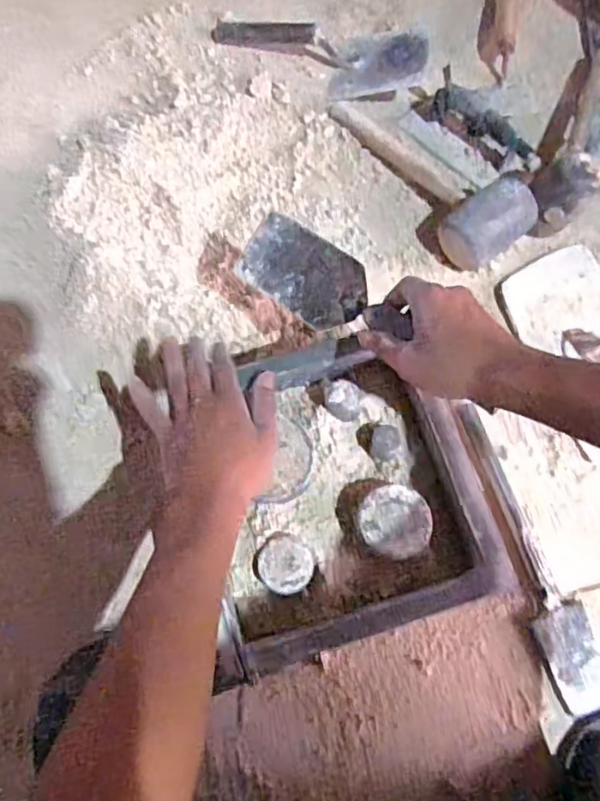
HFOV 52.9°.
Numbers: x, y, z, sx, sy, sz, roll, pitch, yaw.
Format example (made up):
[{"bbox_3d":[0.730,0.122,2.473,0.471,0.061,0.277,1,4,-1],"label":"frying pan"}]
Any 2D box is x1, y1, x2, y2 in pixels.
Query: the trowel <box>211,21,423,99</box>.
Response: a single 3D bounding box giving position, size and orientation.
[{"bbox_3d":[0.021,-0.446,0.779,0.281,0.042,0.096,9,73,1],"label":"trowel"}]

